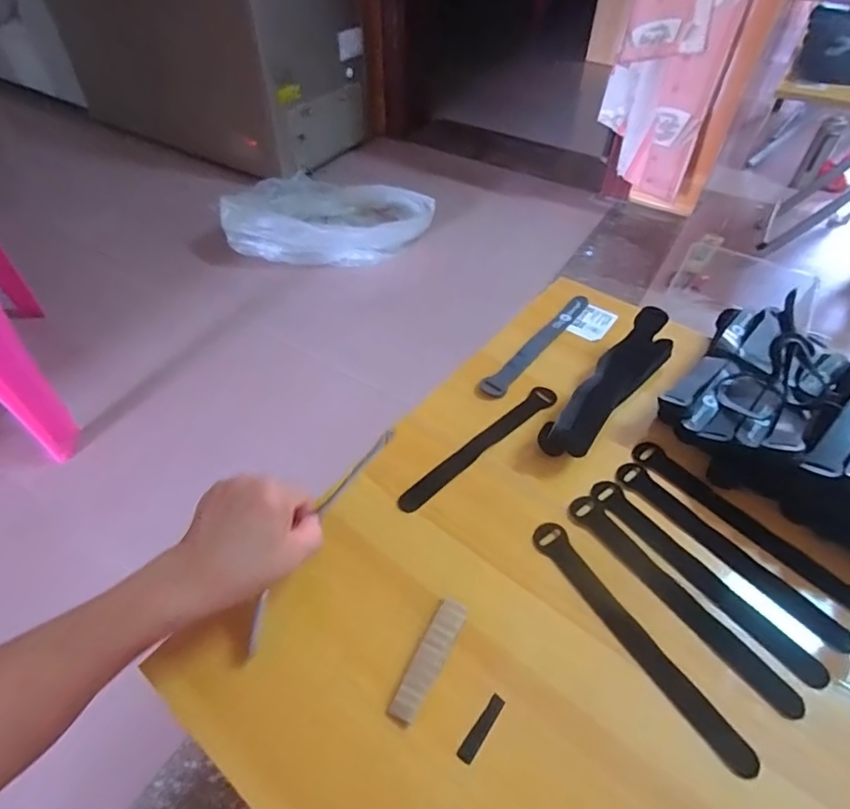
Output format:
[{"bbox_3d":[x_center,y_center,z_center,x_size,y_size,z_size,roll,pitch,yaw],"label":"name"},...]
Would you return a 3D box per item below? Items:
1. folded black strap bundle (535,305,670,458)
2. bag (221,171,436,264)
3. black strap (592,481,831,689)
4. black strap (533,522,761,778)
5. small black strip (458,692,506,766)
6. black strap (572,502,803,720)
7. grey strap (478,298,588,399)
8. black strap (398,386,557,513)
[{"bbox_3d":[0.178,-0.020,0.504,0.045,0.048,0.197,34,57,26],"label":"folded black strap bundle"},{"bbox_3d":[-0.276,-0.587,1.585,0.577,0.160,0.422,-4,49,-3],"label":"bag"},{"bbox_3d":[0.211,0.133,0.409,0.026,0.009,0.195,-29,55,-23],"label":"black strap"},{"bbox_3d":[0.150,0.166,0.381,0.024,0.011,0.197,-25,53,-21],"label":"black strap"},{"bbox_3d":[0.037,0.212,0.342,0.010,0.006,0.044,29,55,24],"label":"small black strip"},{"bbox_3d":[0.190,0.145,0.401,0.025,0.007,0.197,-33,57,-20],"label":"black strap"},{"bbox_3d":[0.124,-0.068,0.574,0.024,0.004,0.197,31,55,24],"label":"grey strap"},{"bbox_3d":[0.055,0.036,0.489,0.197,0.004,0.024,-35,57,-27],"label":"black strap"}]

